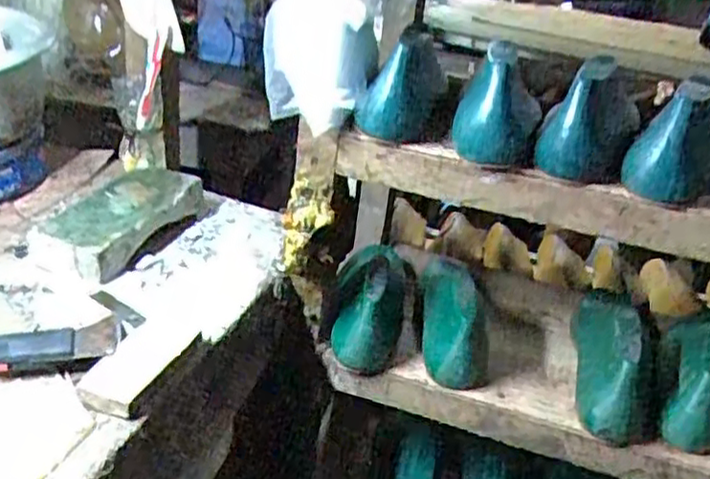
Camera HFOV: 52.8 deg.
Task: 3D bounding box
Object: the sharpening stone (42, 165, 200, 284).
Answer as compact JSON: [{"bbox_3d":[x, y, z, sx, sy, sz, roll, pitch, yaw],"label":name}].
[{"bbox_3d":[-0.251,-0.023,0.774,0.109,0.043,0.192,14,28,13],"label":"sharpening stone"}]

